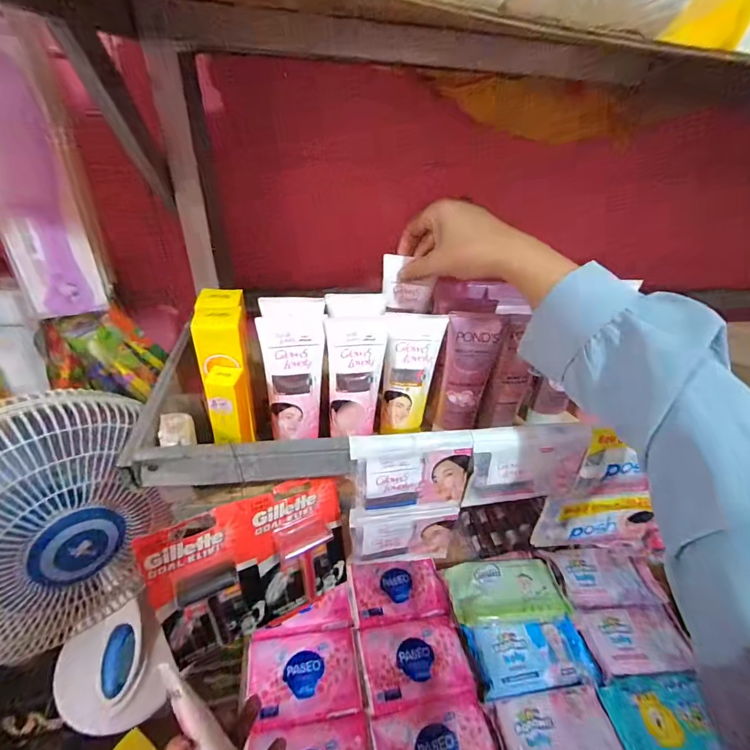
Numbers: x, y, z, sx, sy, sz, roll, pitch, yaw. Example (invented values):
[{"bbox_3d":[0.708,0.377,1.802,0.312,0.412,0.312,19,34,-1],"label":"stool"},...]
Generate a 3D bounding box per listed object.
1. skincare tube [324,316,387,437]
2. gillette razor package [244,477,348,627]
[{"bbox_3d":[-0.019,0.005,0.377,0.052,0.120,0.025,-6,37,-16],"label":"skincare tube"},{"bbox_3d":[-0.069,0.168,0.380,0.086,0.142,0.019,-14,22,-27],"label":"gillette razor package"}]

